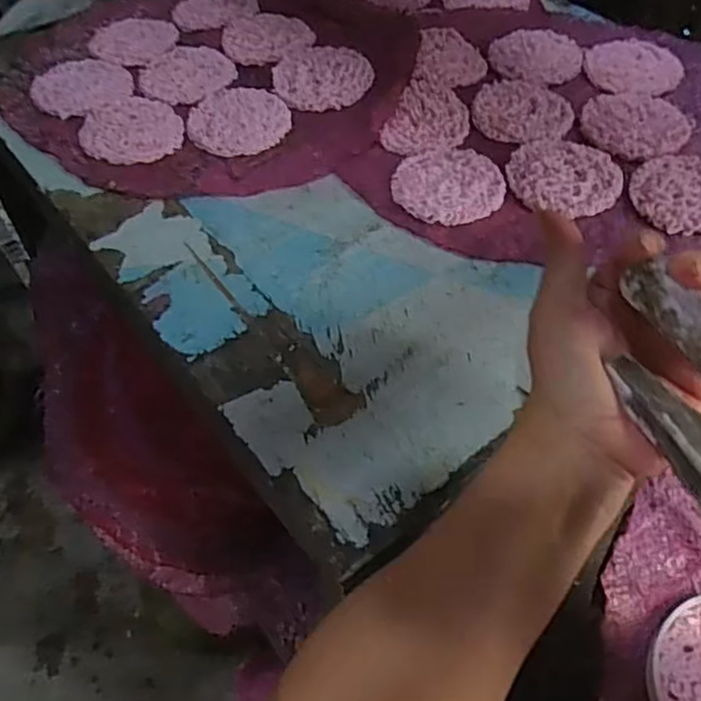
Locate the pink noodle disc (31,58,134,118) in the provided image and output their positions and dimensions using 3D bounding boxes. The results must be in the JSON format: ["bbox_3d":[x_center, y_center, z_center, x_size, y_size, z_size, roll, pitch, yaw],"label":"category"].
[{"bbox_3d":[-0.225,-0.221,0.564,0.082,0.008,0.076,0,52,0],"label":"pink noodle disc"}]

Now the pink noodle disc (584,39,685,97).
[{"bbox_3d":[0.241,-0.244,0.575,0.078,0.004,0.080,0,52,0],"label":"pink noodle disc"}]

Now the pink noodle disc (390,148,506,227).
[{"bbox_3d":[0.069,-0.122,0.487,0.077,0.009,0.079,0,52,0],"label":"pink noodle disc"}]

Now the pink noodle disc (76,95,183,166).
[{"bbox_3d":[-0.170,-0.173,0.525,0.073,0.006,0.083,-17,53,-13],"label":"pink noodle disc"}]

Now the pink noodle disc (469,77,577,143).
[{"bbox_3d":[0.137,-0.192,0.540,0.076,0.006,0.085,5,52,4],"label":"pink noodle disc"}]

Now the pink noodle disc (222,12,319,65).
[{"bbox_3d":[-0.076,-0.280,0.600,0.077,0.004,0.080,0,52,0],"label":"pink noodle disc"}]

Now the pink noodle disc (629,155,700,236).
[{"bbox_3d":[0.238,-0.110,0.474,0.079,0.008,0.079,0,52,0],"label":"pink noodle disc"}]

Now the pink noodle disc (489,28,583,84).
[{"bbox_3d":[0.161,-0.256,0.588,0.076,0.007,0.070,0,52,0],"label":"pink noodle disc"}]

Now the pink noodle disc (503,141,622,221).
[{"bbox_3d":[0.154,-0.126,0.489,0.077,0.006,0.076,0,52,0],"label":"pink noodle disc"}]

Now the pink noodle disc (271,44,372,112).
[{"bbox_3d":[-0.023,-0.228,0.562,0.079,0.008,0.076,0,52,0],"label":"pink noodle disc"}]

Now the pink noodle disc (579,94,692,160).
[{"bbox_3d":[0.220,-0.178,0.525,0.077,0.007,0.081,0,52,0],"label":"pink noodle disc"}]

